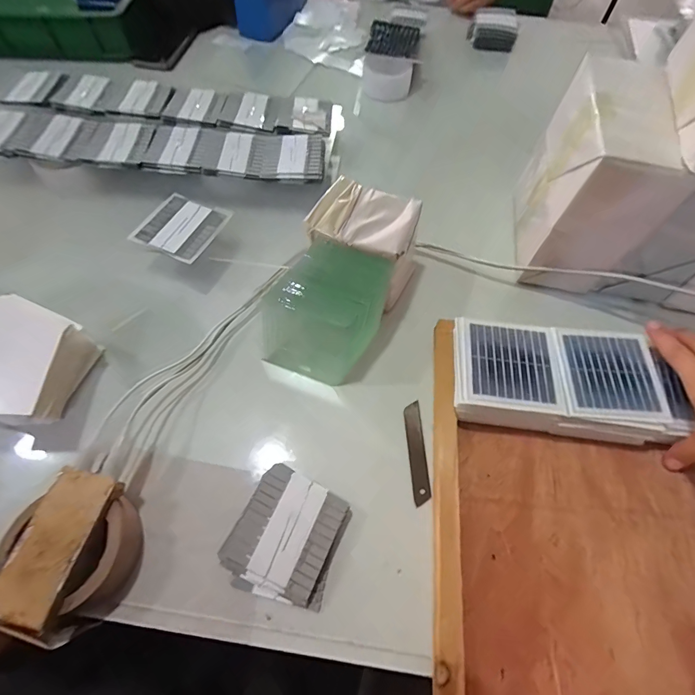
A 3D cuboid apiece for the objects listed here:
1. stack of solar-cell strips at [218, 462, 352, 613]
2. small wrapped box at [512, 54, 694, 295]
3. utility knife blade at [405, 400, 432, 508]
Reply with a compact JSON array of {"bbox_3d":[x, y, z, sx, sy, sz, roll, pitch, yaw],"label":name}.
[{"bbox_3d":[-0.052,0.169,0.334,0.089,0.029,0.098,25,64,11],"label":"stack of solar-cell strips"},{"bbox_3d":[0.285,-0.203,0.454,0.092,0.175,0.196,9,62,2],"label":"small wrapped box"},{"bbox_3d":[0.072,0.106,0.388,0.017,0.004,0.102,-4,62,2],"label":"utility knife blade"}]

